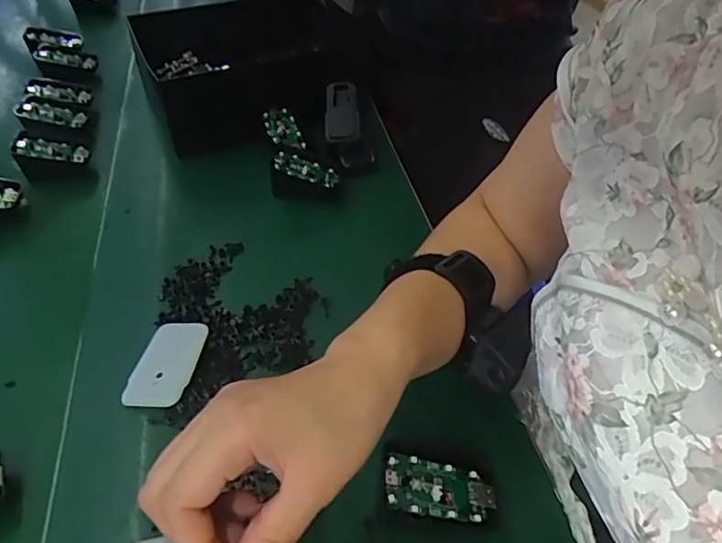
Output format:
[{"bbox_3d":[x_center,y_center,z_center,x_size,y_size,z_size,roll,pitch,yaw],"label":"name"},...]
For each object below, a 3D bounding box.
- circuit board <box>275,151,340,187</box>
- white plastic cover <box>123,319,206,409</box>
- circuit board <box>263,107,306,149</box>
[{"bbox_3d":[-0.053,-0.101,0.538,0.063,0.008,0.029,17,43,-13],"label":"circuit board"},{"bbox_3d":[-0.137,0.066,0.388,0.042,0.012,0.071,6,45,6],"label":"white plastic cover"},{"bbox_3d":[-0.084,-0.154,0.591,0.031,0.008,0.055,-19,74,-14],"label":"circuit board"}]

